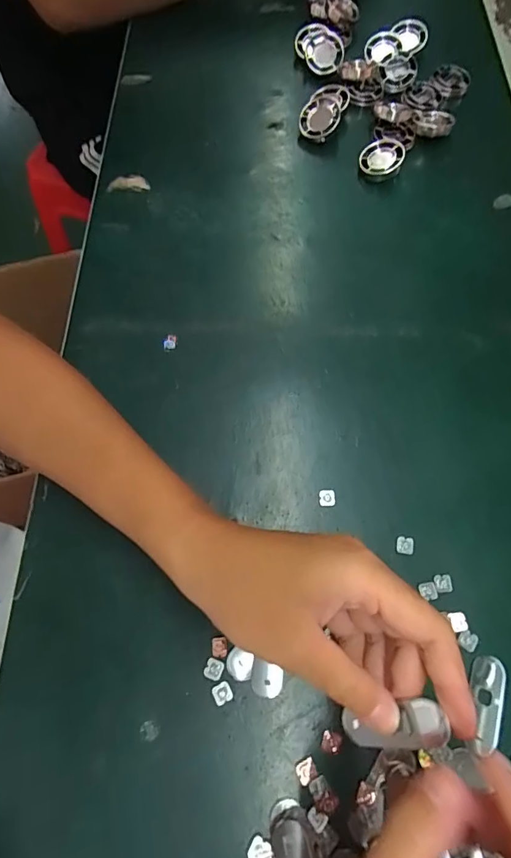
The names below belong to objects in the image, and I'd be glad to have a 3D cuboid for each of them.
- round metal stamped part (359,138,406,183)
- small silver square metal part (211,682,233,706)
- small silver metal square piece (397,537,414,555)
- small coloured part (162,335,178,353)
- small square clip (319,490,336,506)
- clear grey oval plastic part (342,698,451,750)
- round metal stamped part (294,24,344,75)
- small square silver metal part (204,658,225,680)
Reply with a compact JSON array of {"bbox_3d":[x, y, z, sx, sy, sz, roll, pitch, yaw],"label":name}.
[{"bbox_3d":[0.114,-0.244,0.392,0.038,0.007,0.040,-20,78,8],"label":"round metal stamped part"},{"bbox_3d":[-0.019,0.150,0.244,0.010,0.004,0.010,-26,72,-11],"label":"small silver square metal part"},{"bbox_3d":[0.095,0.073,0.272,0.011,0.004,0.010,11,69,3],"label":"small silver metal square piece"},{"bbox_3d":[-0.065,-0.065,0.327,0.011,0.004,0.012,-13,70,-6],"label":"small coloured part"},{"bbox_3d":[0.047,0.045,0.285,0.010,0.004,0.011,-1,69,-1],"label":"small square clip"},{"bbox_3d":[0.061,0.133,0.190,0.049,0.004,0.016,-35,68,30],"label":"clear grey oval plastic part"},{"bbox_3d":[0.066,-0.395,0.451,0.059,0.013,0.034,46,105,6],"label":"round metal stamped part"},{"bbox_3d":[-0.024,0.138,0.247,0.010,0.004,0.011,22,70,7],"label":"small square silver metal part"}]

